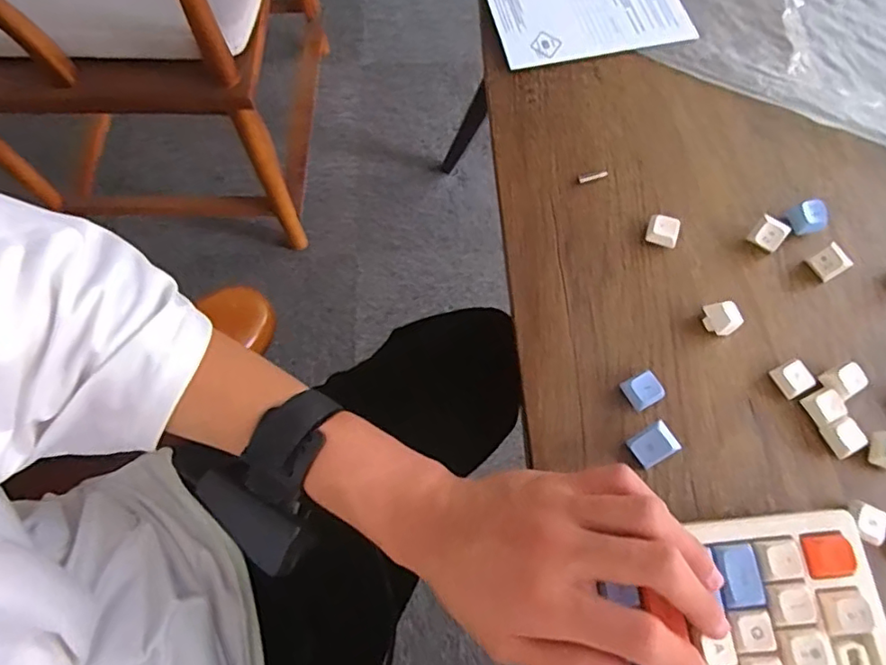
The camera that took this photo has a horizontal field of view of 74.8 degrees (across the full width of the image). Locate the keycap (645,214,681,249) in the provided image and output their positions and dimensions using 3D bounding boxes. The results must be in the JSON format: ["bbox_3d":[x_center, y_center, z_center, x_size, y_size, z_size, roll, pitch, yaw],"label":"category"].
[{"bbox_3d":[0.135,-0.061,0.357,0.018,0.011,0.016,16,71,5],"label":"keycap"}]

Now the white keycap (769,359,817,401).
[{"bbox_3d":[0.197,0.026,0.326,0.017,0.012,0.019,-24,72,-9],"label":"white keycap"}]

